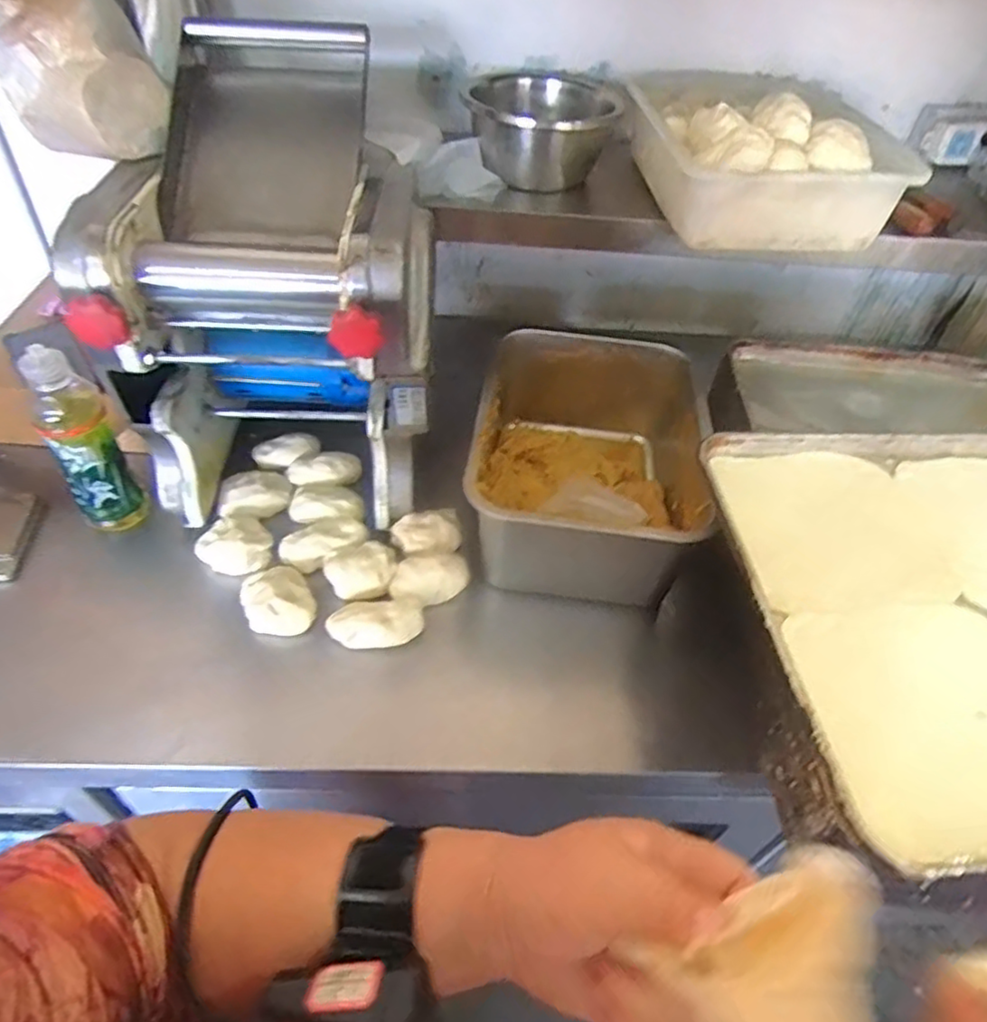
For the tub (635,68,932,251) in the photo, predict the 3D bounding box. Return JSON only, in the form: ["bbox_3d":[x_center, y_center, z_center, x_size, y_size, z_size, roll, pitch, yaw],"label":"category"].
[{"bbox_3d":[0.319,-0.446,0.805,0.285,0.118,0.363,3,46,-3],"label":"tub"}]

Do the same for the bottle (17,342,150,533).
[{"bbox_3d":[-0.443,-0.075,0.709,0.069,0.217,0.061,-29,55,-29],"label":"bottle"}]

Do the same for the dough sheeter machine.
[{"bbox_3d":[-0.222,-0.240,0.709,0.286,0.386,0.372,-2,47,-7],"label":"dough sheeter machine"}]

